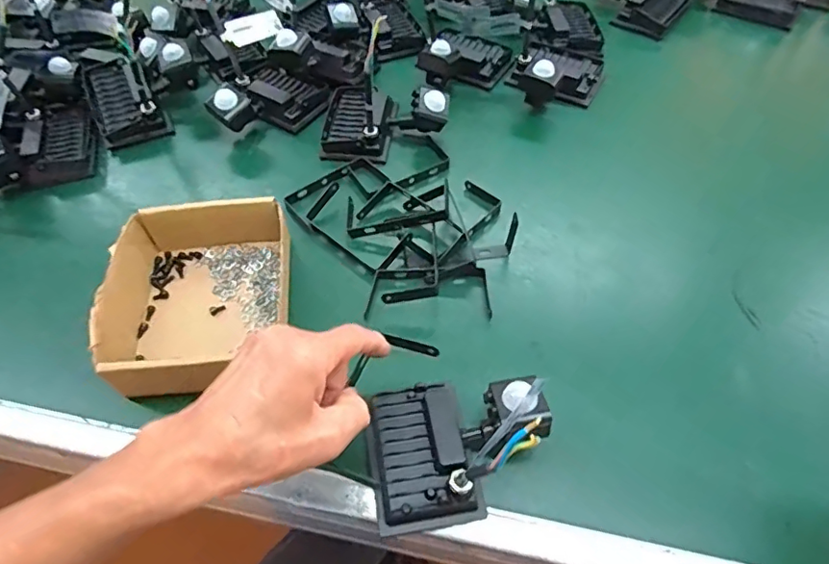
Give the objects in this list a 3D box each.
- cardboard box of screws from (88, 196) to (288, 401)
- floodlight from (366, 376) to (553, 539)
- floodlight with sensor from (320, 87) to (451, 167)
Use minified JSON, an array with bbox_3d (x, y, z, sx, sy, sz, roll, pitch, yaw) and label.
[{"bbox_3d":[-0.196,0.005,0.470,0.149,0.049,0.156,-5,54,-2],"label":"cardboard box of screws"},{"bbox_3d":[0.030,0.107,0.377,0.127,0.054,0.103,-9,54,-5],"label":"floodlight"},{"bbox_3d":[-0.034,-0.192,0.611,0.143,0.059,0.111,1,54,2],"label":"floodlight with sensor"}]

